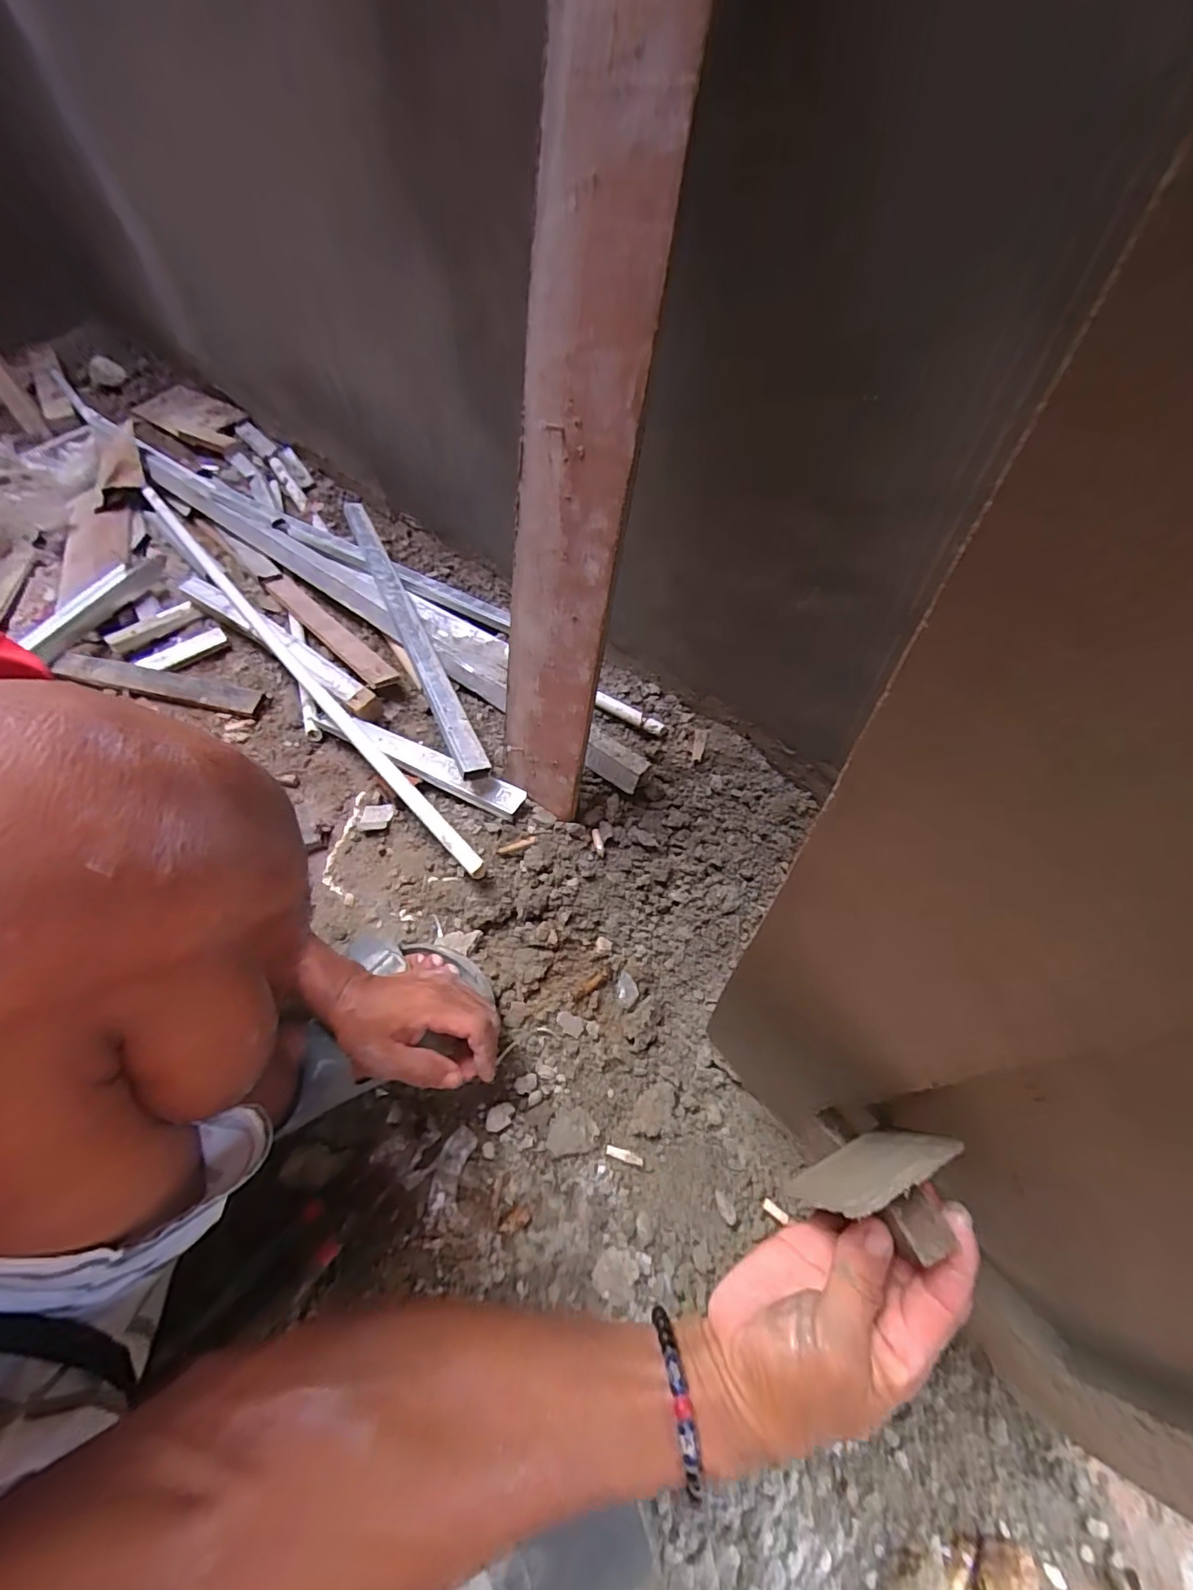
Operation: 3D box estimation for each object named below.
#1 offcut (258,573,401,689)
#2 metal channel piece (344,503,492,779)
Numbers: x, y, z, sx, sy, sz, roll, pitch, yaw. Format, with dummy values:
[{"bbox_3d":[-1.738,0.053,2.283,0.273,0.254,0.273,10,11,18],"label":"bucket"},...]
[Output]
[{"bbox_3d":[-0.369,-0.230,0.751,0.041,0.019,0.323,-40,63,-21],"label":"offcut"},{"bbox_3d":[-0.248,-0.227,0.710,0.034,0.040,0.583,-24,59,-12],"label":"metal channel piece"}]

